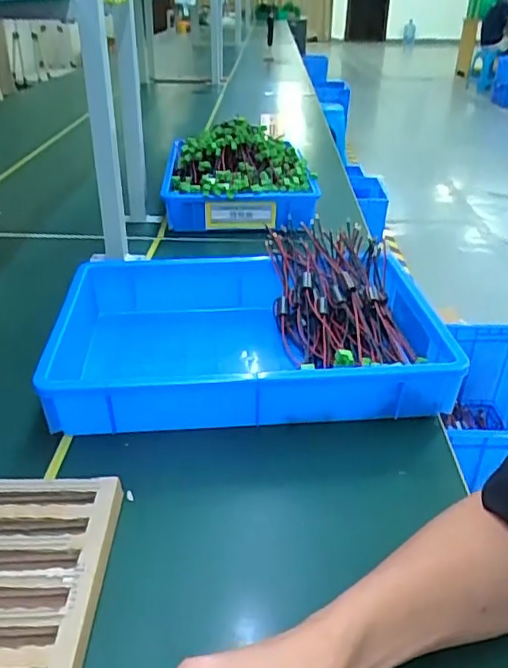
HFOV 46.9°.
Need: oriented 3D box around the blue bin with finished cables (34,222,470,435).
[{"bbox_3d":[-0.001,-0.006,0.703,0.416,0.110,0.280,-2,30,-5],"label":"blue bin with finished cables"}]

